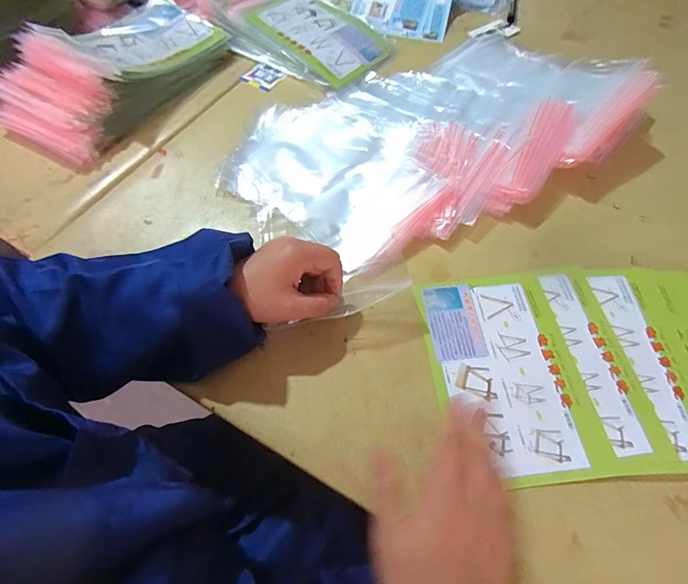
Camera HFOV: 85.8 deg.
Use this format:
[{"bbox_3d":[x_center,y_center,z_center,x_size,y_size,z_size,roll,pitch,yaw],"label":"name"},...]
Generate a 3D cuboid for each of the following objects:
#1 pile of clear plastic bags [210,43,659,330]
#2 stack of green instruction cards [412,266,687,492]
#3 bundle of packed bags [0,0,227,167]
[{"bbox_3d":[0.111,-0.216,0.492,0.499,0.090,0.315,-28,65,-19],"label":"pile of clear plastic bags"},{"bbox_3d":[0.248,0.073,0.372,0.315,0.009,0.210,-3,62,1],"label":"stack of green instruction cards"},{"bbox_3d":[-0.341,-0.339,0.554,0.187,0.083,0.334,26,65,13],"label":"bundle of packed bags"}]

